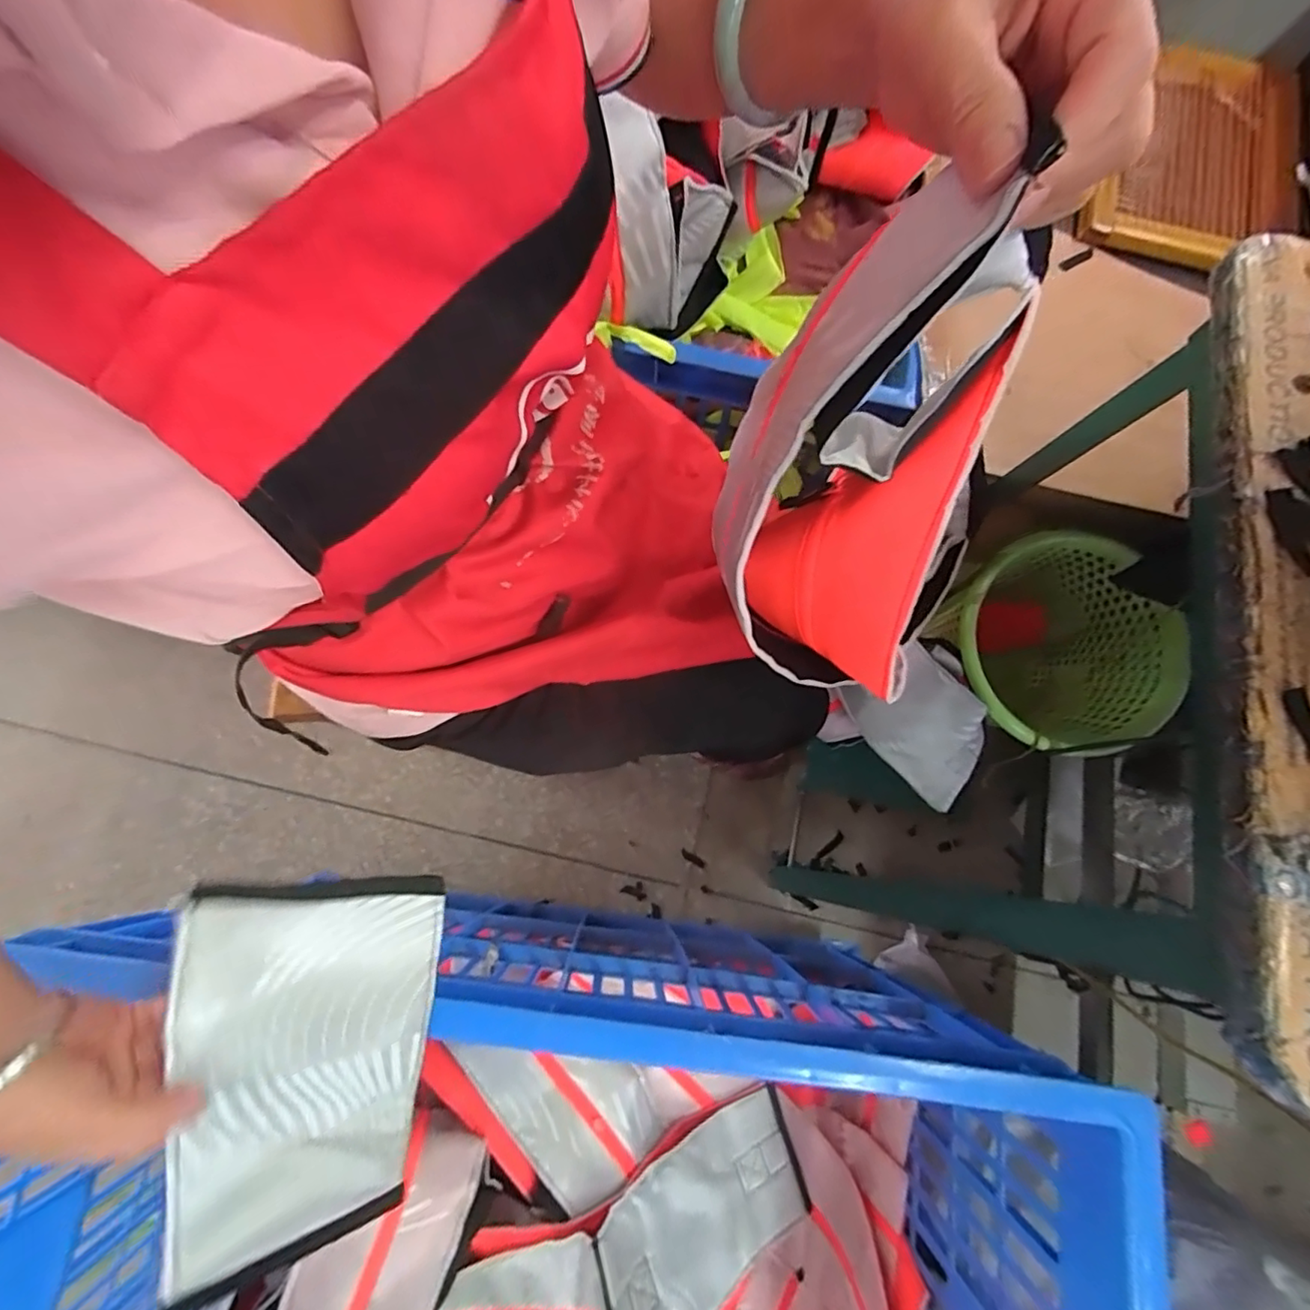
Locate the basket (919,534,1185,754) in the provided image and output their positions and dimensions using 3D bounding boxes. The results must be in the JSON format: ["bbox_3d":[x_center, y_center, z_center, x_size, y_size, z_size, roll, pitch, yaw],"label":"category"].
[{"bbox_3d":[0.529,0.003,0.853,0.273,0.302,0.277,-13,76,-5],"label":"basket"}]

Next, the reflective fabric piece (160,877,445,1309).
[{"bbox_3d":[-0.216,0.268,0.358,0.131,0.027,0.262,5,103,-27],"label":"reflective fabric piece"}]

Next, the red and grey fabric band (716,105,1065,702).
[{"bbox_3d":[0.113,-0.082,0.312,0.142,0.280,0.093,-18,52,-6],"label":"red and grey fabric band"}]

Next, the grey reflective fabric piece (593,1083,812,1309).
[{"bbox_3d":[0.058,0.579,0.583,0.272,0.042,0.143,-6,67,-39],"label":"grey reflective fabric piece"}]

